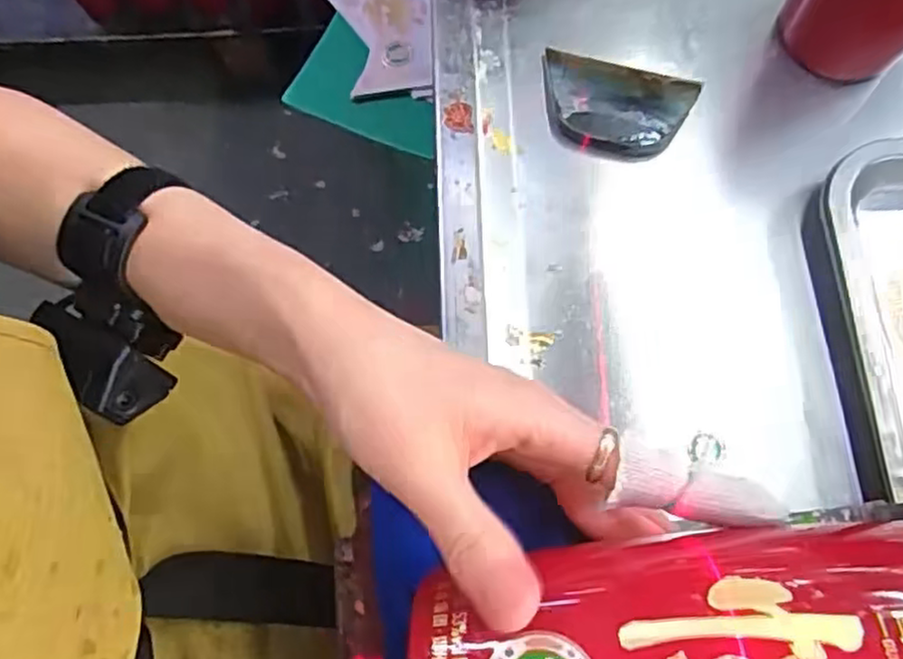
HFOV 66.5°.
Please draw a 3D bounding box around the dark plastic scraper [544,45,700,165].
[{"bbox_3d":[0.092,-0.126,0.392,0.086,0.010,0.061,15,71,5],"label":"dark plastic scraper"}]

